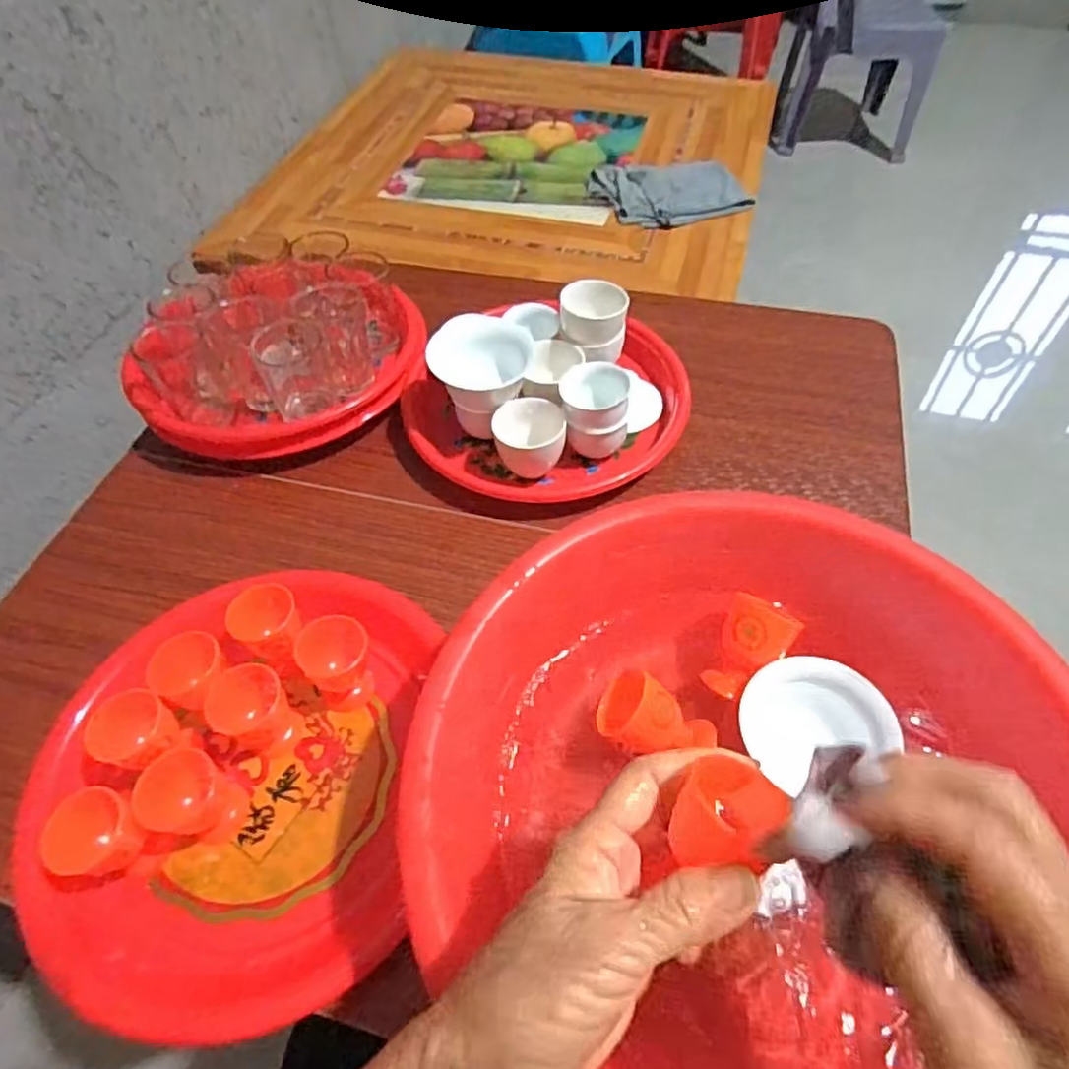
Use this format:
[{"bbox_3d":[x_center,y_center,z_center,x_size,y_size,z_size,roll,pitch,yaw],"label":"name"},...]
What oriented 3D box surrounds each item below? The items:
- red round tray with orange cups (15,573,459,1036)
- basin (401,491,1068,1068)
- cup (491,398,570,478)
[{"bbox_3d":[-0.185,0.136,0.380,0.221,0.067,0.239,-1,54,2],"label":"red round tray with orange cups"},{"bbox_3d":[0.102,0.131,0.335,0.307,0.099,0.285,-1,54,2],"label":"basin"},{"bbox_3d":[-0.003,-0.079,0.528,0.055,0.038,0.052,-1,54,2],"label":"cup"}]

